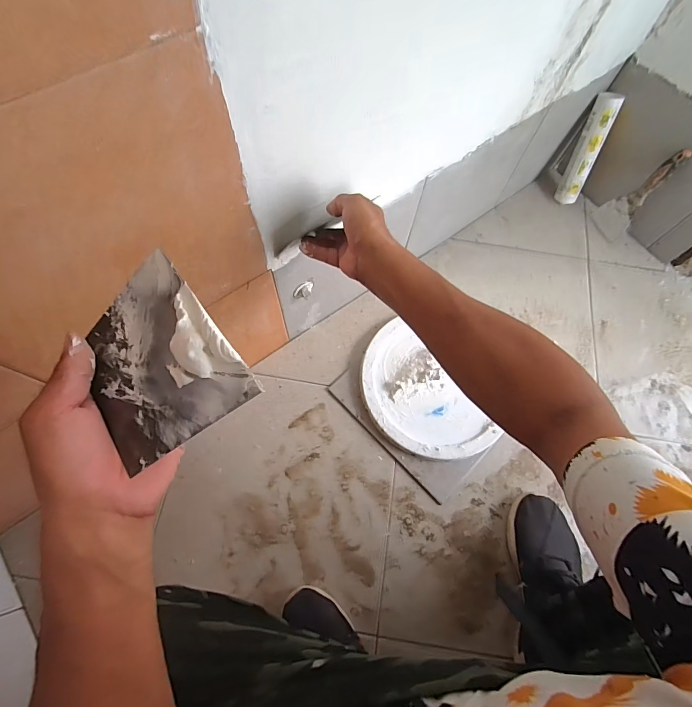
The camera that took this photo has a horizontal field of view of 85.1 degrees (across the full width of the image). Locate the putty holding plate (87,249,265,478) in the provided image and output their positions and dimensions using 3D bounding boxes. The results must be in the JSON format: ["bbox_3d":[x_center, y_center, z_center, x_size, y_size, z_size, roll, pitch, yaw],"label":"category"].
[{"bbox_3d":[-0.126,0.003,0.244,0.093,0.010,0.136,-44,64,1],"label":"putty holding plate"}]

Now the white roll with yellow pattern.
[{"bbox_3d":[0.535,-0.444,0.838,0.045,0.222,0.048,1,45,-3],"label":"white roll with yellow pattern"}]

